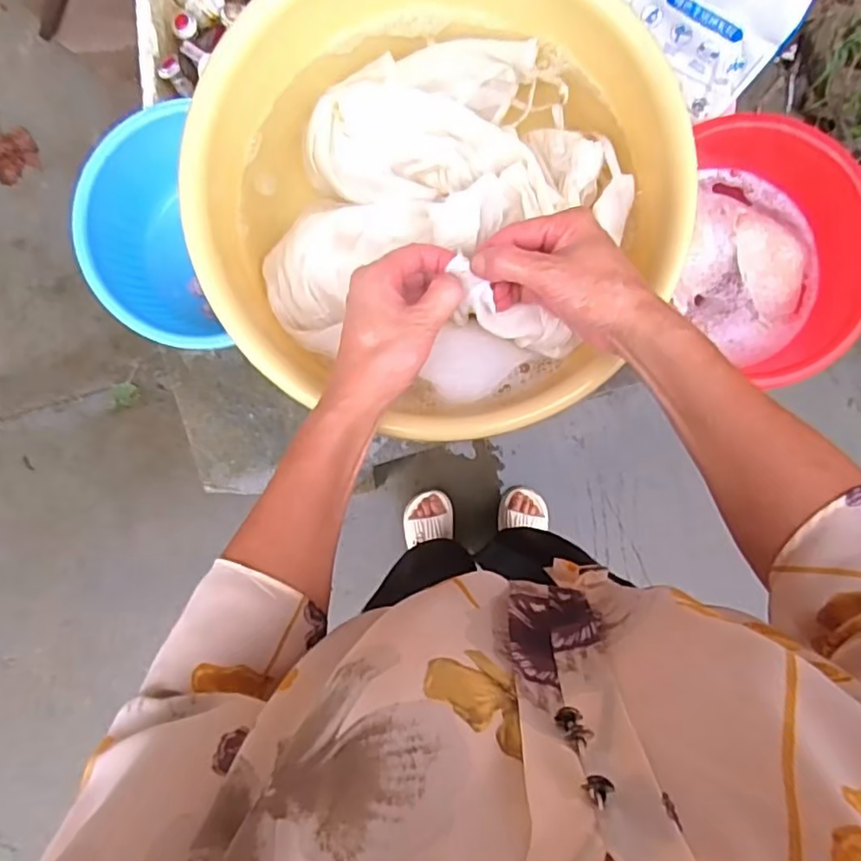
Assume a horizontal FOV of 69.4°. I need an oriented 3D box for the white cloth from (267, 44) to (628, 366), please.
[{"bbox_3d":[0.013,-0.201,0.500,0.295,0.081,0.262,-1,83,1],"label":"white cloth"}]

